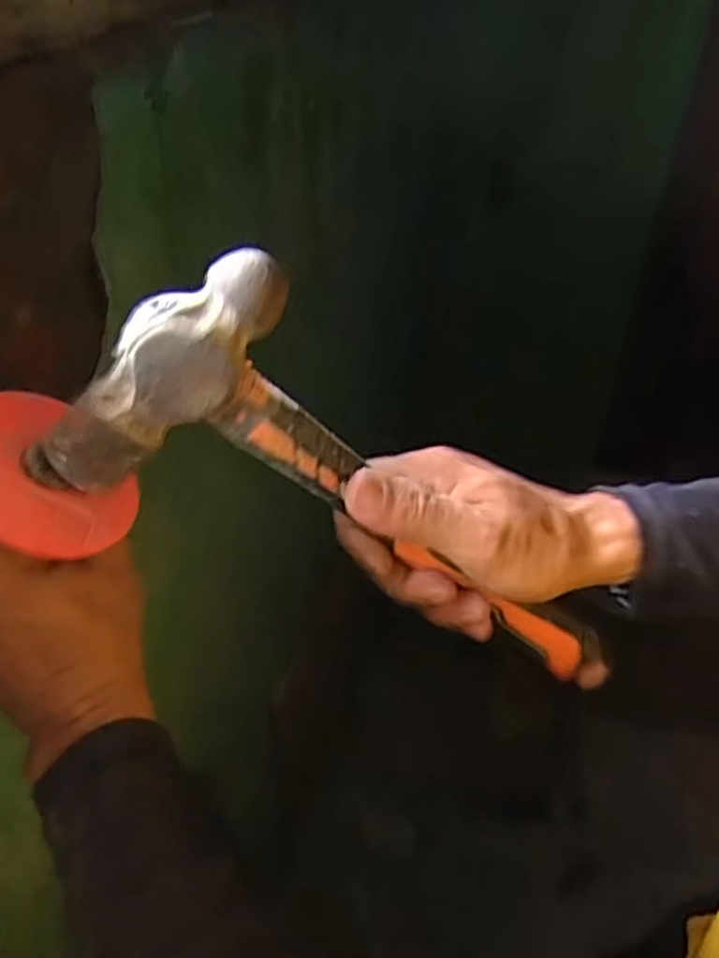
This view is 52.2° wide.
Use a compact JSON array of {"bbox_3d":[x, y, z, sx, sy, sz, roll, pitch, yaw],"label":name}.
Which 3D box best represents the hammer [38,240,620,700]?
[{"bbox_3d":[0.025,0.029,0.347,0.316,0.107,0.029,36,27,-31],"label":"hammer"}]

